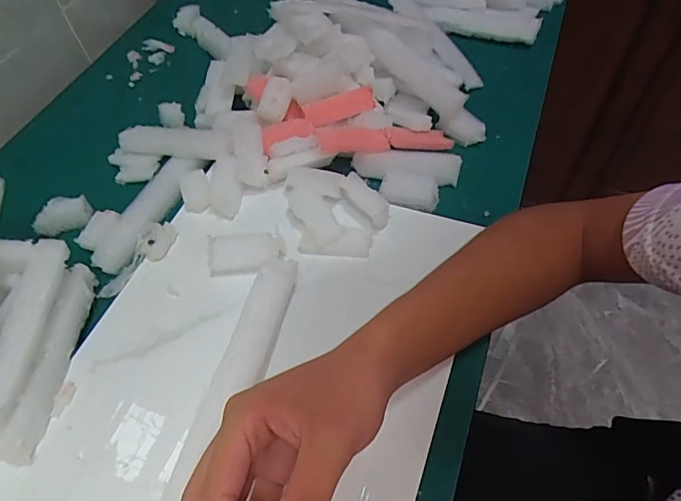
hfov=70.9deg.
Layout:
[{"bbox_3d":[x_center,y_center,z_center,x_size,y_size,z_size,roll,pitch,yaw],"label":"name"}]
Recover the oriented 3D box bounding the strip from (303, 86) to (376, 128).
[{"bbox_3d":[-0.002,-0.152,0.506,0.074,0.027,0.008,-12,34,15],"label":"strip"}]

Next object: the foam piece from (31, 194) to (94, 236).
[{"bbox_3d":[-0.282,-0.037,0.487,0.054,0.034,0.017,-18,17,-13],"label":"foam piece"}]

